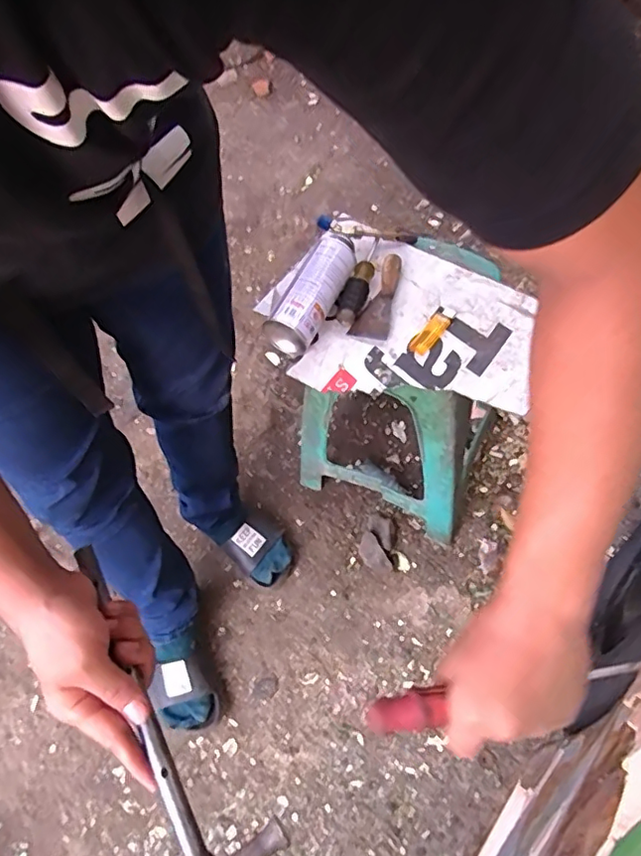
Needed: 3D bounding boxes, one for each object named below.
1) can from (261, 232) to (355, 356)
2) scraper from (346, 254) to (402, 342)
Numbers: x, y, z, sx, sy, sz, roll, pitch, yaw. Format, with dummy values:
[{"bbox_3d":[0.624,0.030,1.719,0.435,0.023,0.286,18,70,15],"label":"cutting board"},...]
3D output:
[{"bbox_3d":[-0.007,-0.188,0.755,0.071,0.058,0.190,26,66,15],"label":"can"},{"bbox_3d":[0.083,-0.183,0.768,0.048,0.009,0.143,15,65,11],"label":"scraper"}]

